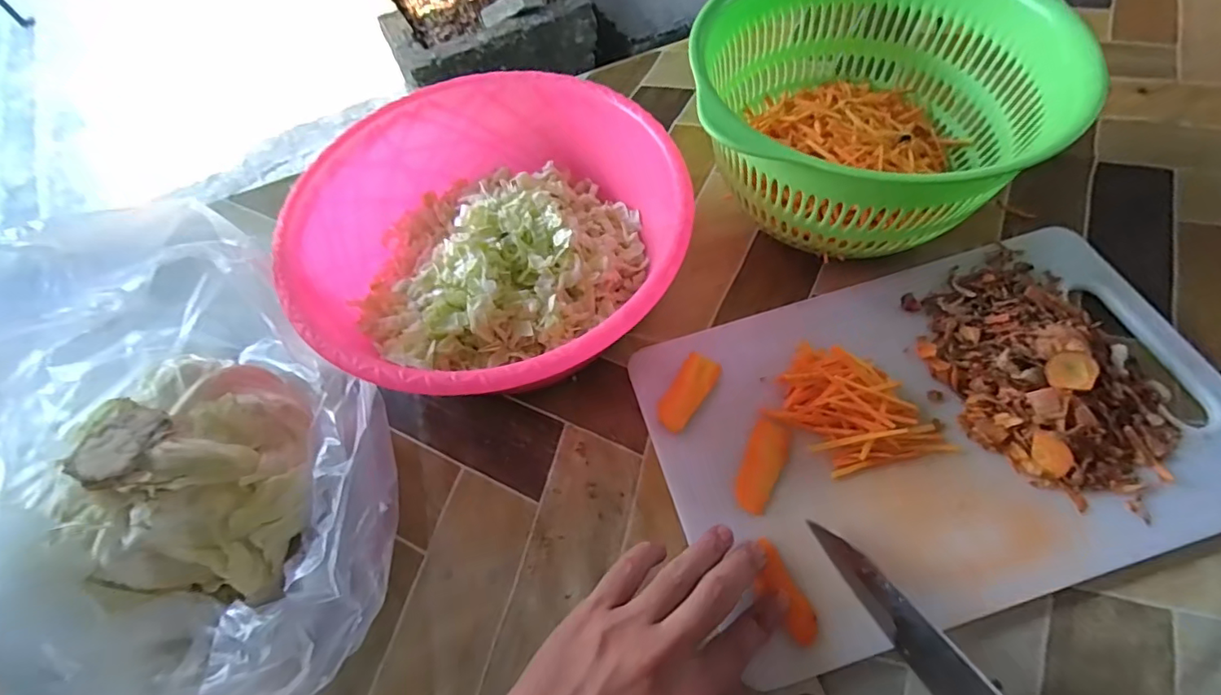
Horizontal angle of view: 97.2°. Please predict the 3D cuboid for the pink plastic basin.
[{"bbox_3d":[-0.071,-0.063,0.358,0.234,0.089,0.231,-2,60,3],"label":"pink plastic basin"}]

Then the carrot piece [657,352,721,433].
[{"bbox_3d":[0.048,0.028,0.337,0.021,0.008,0.053,29,66,19],"label":"carrot piece"}]

